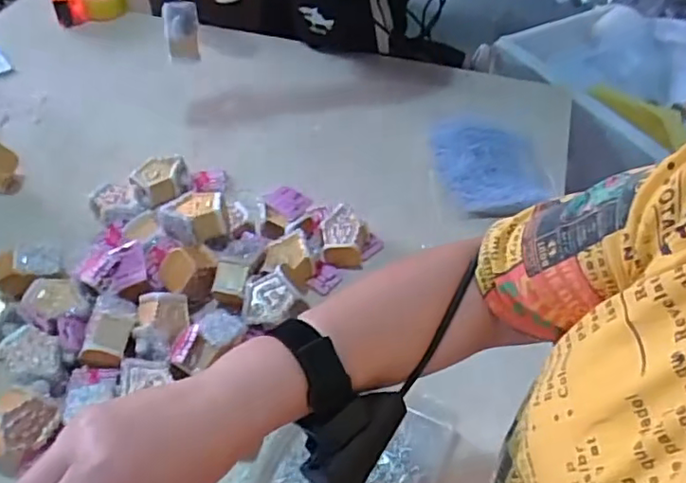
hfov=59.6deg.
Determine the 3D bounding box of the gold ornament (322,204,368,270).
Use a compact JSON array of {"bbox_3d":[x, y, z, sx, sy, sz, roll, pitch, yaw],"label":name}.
[{"bbox_3d":[0.002,-0.008,0.835,0.063,0.048,0.078,2,49,0],"label":"gold ornament"}]

